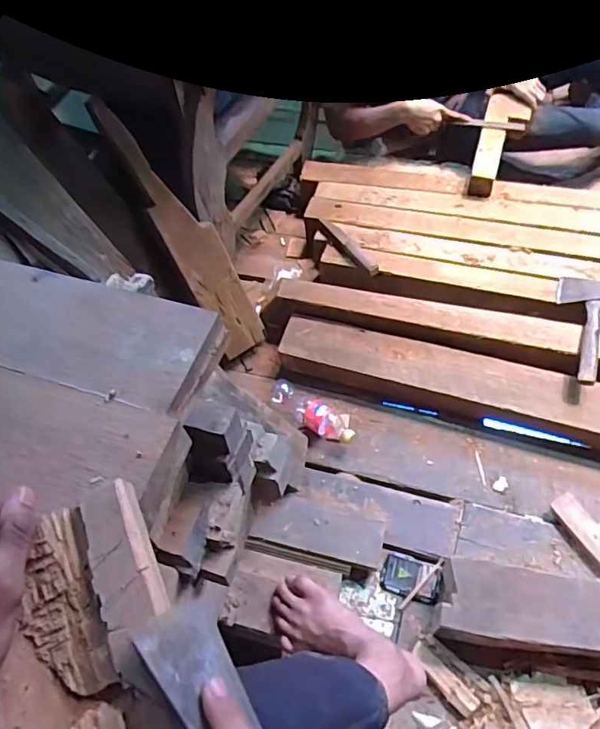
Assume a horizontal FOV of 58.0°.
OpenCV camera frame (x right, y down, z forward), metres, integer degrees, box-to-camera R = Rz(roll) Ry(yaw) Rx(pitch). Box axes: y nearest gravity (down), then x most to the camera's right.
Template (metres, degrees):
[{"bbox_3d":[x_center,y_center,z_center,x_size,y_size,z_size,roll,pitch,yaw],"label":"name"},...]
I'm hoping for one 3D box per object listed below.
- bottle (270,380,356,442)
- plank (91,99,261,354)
[{"bbox_3d":[0.017,0.104,1.163,0.211,0.059,0.063,35,65,25],"label":"bottle"},{"bbox_3d":[-0.228,-0.251,1.109,0.033,0.560,0.107,13,52,49],"label":"plank"}]

